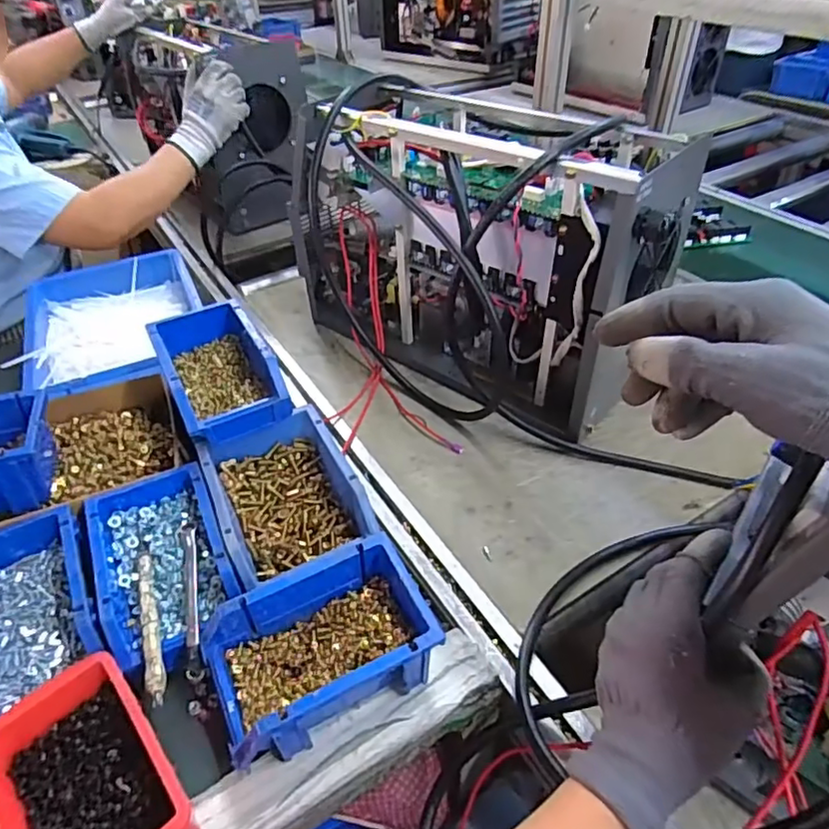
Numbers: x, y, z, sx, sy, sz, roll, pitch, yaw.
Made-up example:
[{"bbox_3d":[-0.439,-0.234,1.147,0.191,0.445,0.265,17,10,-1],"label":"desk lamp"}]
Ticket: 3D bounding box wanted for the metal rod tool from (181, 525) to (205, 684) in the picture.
[{"bbox_3d":[-0.185,0.150,0.484,0.013,0.014,0.141,-13,44,-11],"label":"metal rod tool"}]

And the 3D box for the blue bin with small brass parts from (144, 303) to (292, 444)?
[{"bbox_3d":[-0.205,-0.050,0.605,0.101,0.064,0.167,-22,46,-20],"label":"blue bin with small brass parts"}]

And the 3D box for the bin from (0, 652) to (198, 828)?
[{"bbox_3d":[-0.218,0.248,0.387,0.100,0.062,0.155,-31,50,-27],"label":"bin"}]

